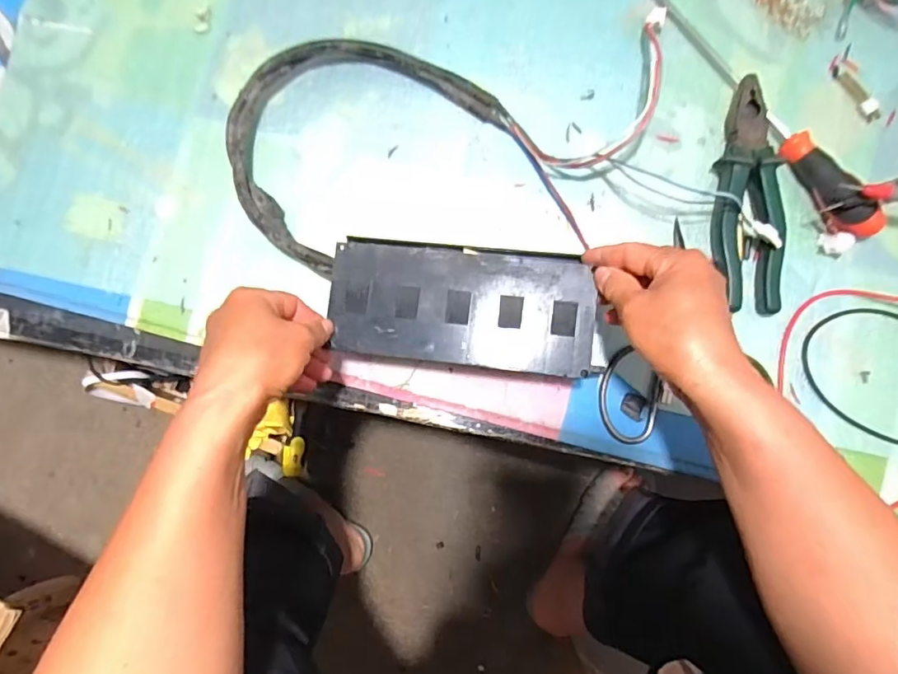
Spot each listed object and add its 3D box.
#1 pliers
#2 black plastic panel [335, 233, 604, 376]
[{"bbox_3d":[0.251,-0.118,0.439,0.053,0.026,0.189,5,85,5],"label":"pliers"},{"bbox_3d":[0.009,-0.024,0.402,0.199,0.013,0.091,7,85,6],"label":"black plastic panel"}]

